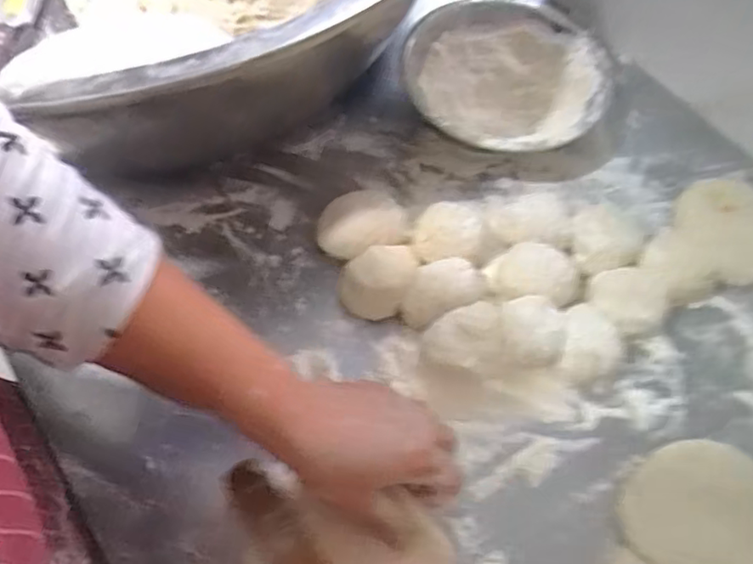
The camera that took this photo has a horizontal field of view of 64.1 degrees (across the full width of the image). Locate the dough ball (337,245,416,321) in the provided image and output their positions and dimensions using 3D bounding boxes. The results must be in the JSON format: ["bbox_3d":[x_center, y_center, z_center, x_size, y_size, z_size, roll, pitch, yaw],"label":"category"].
[{"bbox_3d":[0.000,-0.003,0.451,0.053,0.033,0.053,1,63,-1],"label":"dough ball"}]

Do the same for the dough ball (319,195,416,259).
[{"bbox_3d":[-0.011,-0.044,0.473,0.073,0.035,0.051,-17,65,-10],"label":"dough ball"}]

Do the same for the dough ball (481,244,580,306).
[{"bbox_3d":[0.116,-0.006,0.452,0.062,0.030,0.046,12,63,5],"label":"dough ball"}]

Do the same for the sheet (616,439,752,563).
[{"bbox_3d":[0.213,0.153,0.387,0.096,0.020,0.096,-38,70,-19],"label":"sheet"}]

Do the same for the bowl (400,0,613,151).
[{"bbox_3d":[0.112,-0.174,0.531,0.164,0.049,0.163,1,63,-1],"label":"bowl"}]

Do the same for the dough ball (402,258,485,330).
[{"bbox_3d":[0.045,0.007,0.446,0.060,0.032,0.041,-22,65,-12],"label":"dough ball"}]

